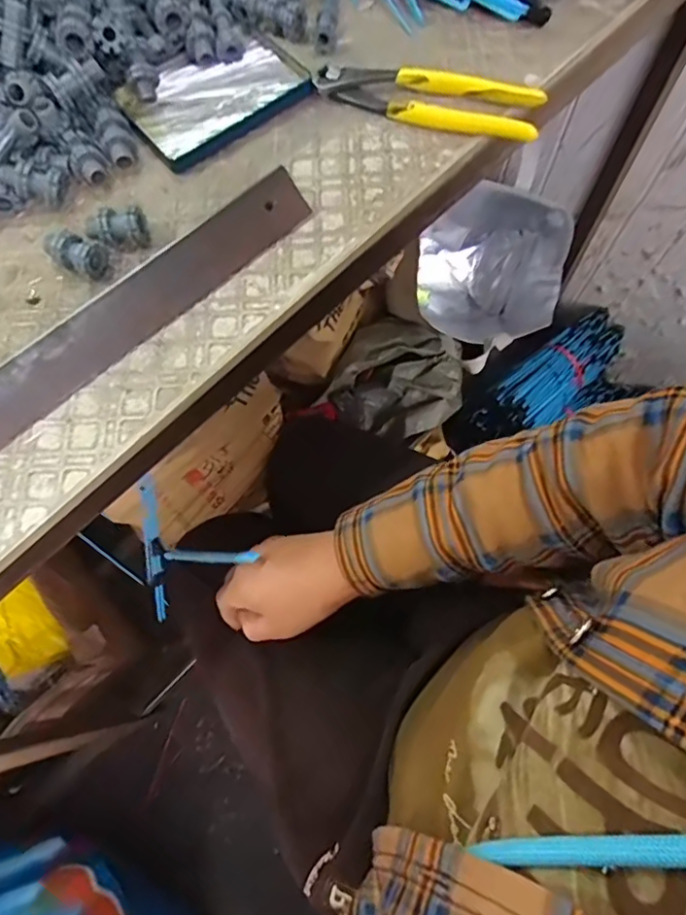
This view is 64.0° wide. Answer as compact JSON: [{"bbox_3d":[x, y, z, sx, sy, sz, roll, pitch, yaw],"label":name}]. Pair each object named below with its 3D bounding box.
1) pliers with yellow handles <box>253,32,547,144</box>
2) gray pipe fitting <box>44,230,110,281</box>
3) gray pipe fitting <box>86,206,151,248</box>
[{"bbox_3d":[0.036,-0.274,0.407,0.217,0.017,0.047,18,71,7],"label":"pliers with yellow handles"},{"bbox_3d":[-0.176,-0.134,0.361,0.036,0.022,0.025,31,73,12],"label":"gray pipe fitting"},{"bbox_3d":[-0.151,-0.153,0.367,0.038,0.023,0.023,-6,70,-1],"label":"gray pipe fitting"}]

